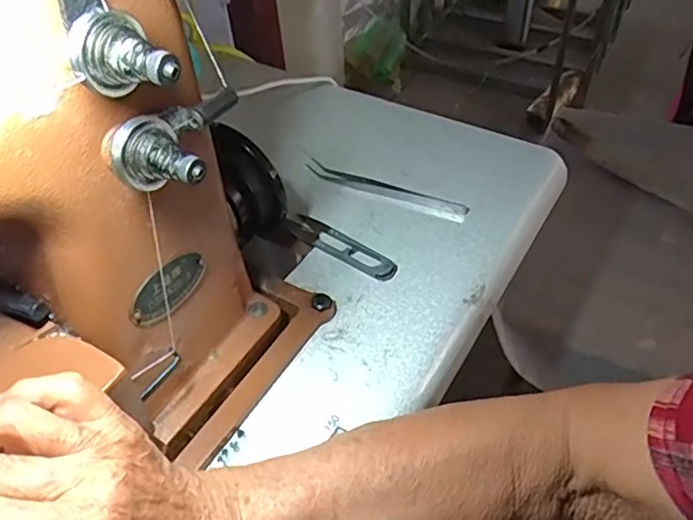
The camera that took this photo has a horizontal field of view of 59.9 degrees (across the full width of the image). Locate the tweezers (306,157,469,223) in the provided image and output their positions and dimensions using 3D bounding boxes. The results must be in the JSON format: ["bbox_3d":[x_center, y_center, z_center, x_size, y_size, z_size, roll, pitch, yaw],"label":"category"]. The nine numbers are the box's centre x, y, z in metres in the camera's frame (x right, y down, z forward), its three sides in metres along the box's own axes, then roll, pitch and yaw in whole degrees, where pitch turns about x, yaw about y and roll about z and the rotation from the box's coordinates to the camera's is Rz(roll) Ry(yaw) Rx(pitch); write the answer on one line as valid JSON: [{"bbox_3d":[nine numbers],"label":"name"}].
[{"bbox_3d":[0.031,-0.059,0.520,0.148,0.009,0.019,19,51,21],"label":"tweezers"}]

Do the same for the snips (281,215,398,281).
[{"bbox_3d":[-0.006,-0.013,0.477,0.105,0.006,0.024,31,56,29],"label":"snips"}]

